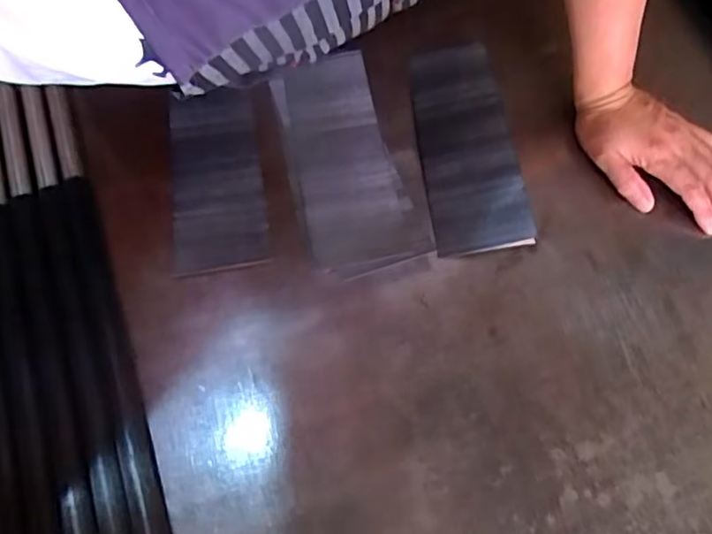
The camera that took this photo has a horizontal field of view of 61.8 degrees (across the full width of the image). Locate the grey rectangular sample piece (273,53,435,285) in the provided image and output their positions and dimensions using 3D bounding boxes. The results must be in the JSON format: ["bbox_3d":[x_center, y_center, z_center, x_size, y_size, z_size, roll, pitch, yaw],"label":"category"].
[{"bbox_3d":[-0.011,-0.092,0.516,0.091,0.020,0.209,-14,66,-7],"label":"grey rectangular sample piece"}]

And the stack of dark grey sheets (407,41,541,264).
[{"bbox_3d":[0.093,-0.111,0.523,0.078,0.009,0.211,-14,63,15],"label":"stack of dark grey sheets"}]

